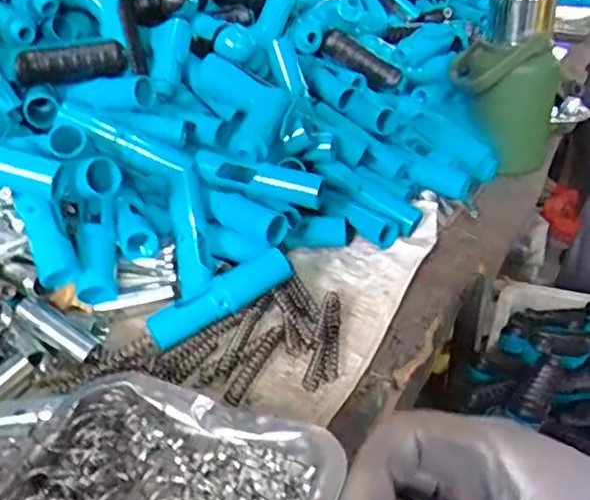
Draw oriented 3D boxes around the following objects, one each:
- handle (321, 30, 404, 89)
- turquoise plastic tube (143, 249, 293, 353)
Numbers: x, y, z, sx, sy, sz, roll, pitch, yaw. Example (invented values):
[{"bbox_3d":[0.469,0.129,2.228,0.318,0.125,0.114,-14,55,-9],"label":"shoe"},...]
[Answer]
[{"bbox_3d":[0.079,-0.228,0.747,0.105,0.030,0.026,24,26,-19],"label":"handle"},{"bbox_3d":[-0.059,0.036,0.493,0.121,0.024,0.026,-31,41,-17],"label":"turquoise plastic tube"}]

